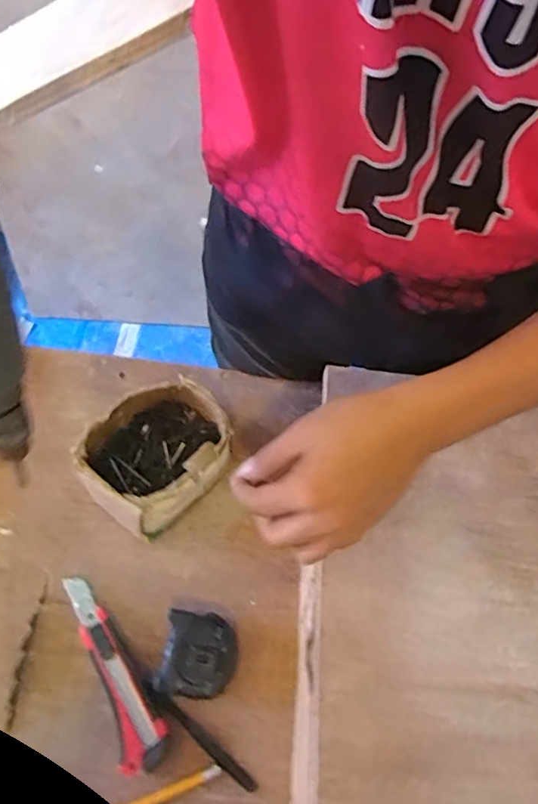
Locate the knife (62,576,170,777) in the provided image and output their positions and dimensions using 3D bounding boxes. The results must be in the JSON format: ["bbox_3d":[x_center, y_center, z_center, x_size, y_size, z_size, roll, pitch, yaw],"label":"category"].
[{"bbox_3d":[-0.143,0.237,0.505,0.040,0.019,0.177,-27,68,-15],"label":"knife"}]

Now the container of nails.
[{"bbox_3d":[-0.108,0.055,0.564,0.115,0.077,0.139,40,68,16],"label":"container of nails"}]

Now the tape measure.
[{"bbox_3d":[-0.063,0.227,0.504,0.063,0.037,0.067,10,64,2],"label":"tape measure"}]

